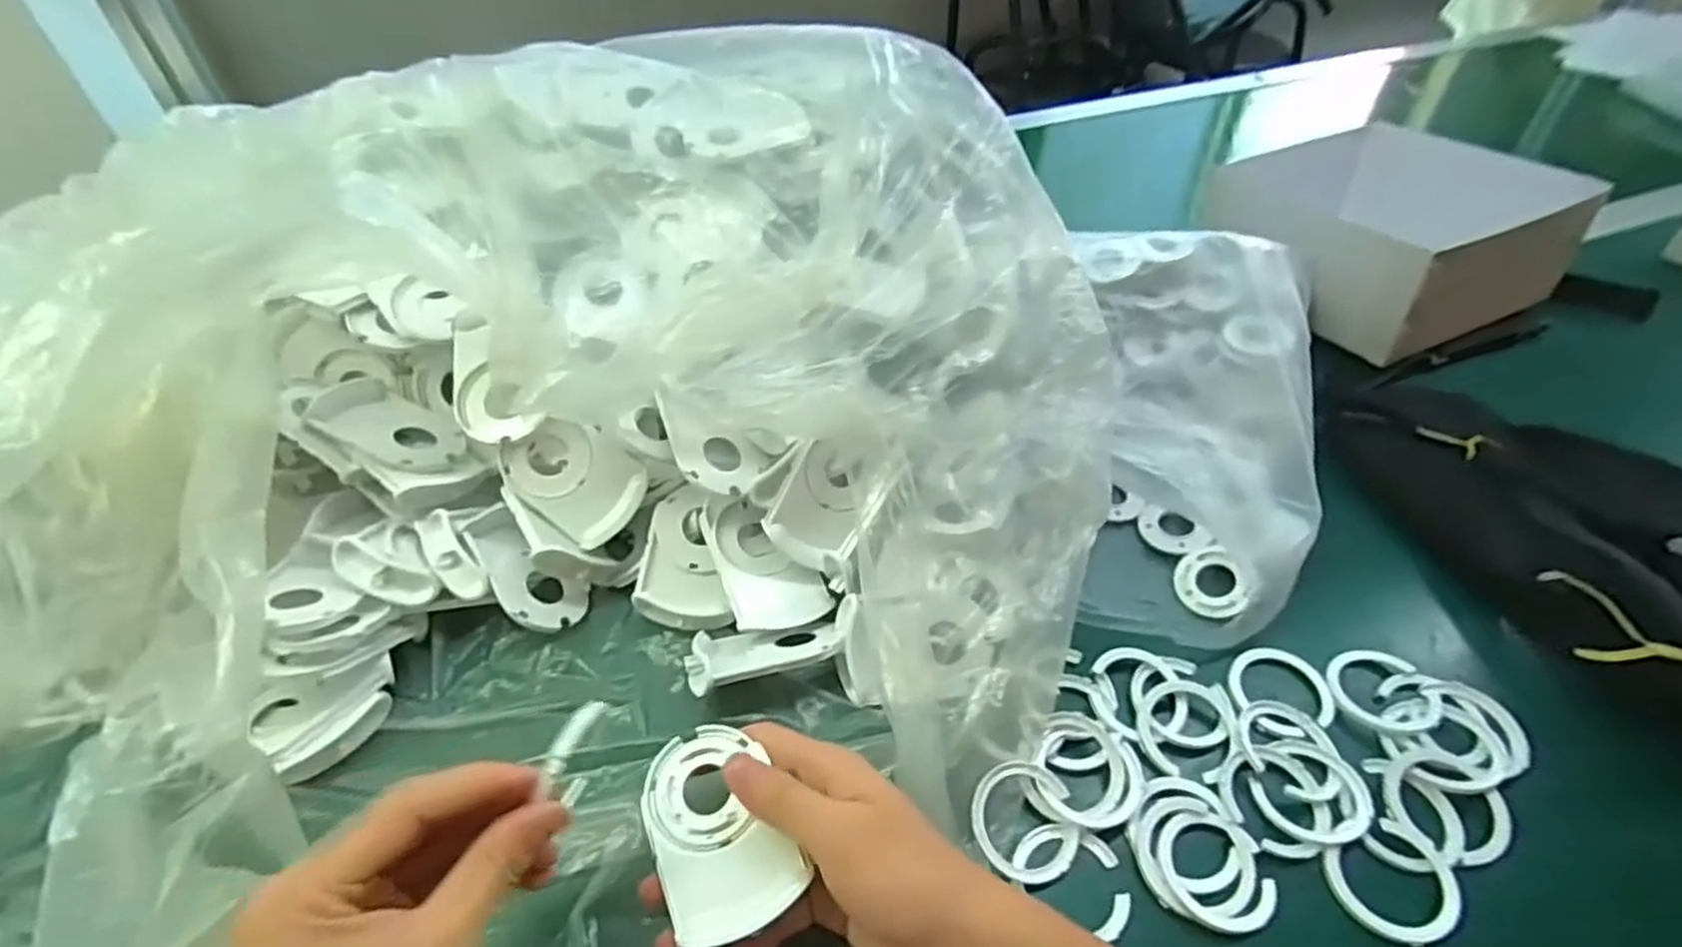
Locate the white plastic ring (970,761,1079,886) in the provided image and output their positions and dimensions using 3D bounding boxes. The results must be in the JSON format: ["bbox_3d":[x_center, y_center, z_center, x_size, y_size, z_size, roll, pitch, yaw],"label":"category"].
[{"bbox_3d":[0.086,0.163,0.359,0.050,0.006,0.051,5,62,-10],"label":"white plastic ring"}]

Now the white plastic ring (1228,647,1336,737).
[{"bbox_3d":[0.236,0.115,0.409,0.050,0.005,0.051,0,47,0],"label":"white plastic ring"}]

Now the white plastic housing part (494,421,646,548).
[{"bbox_3d":[-0.157,0.002,0.450,0.079,0.018,0.059,40,85,-5],"label":"white plastic housing part"}]

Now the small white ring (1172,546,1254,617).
[{"bbox_3d":[0.218,0.064,0.449,0.042,0.009,0.038,10,79,38],"label":"small white ring"}]

